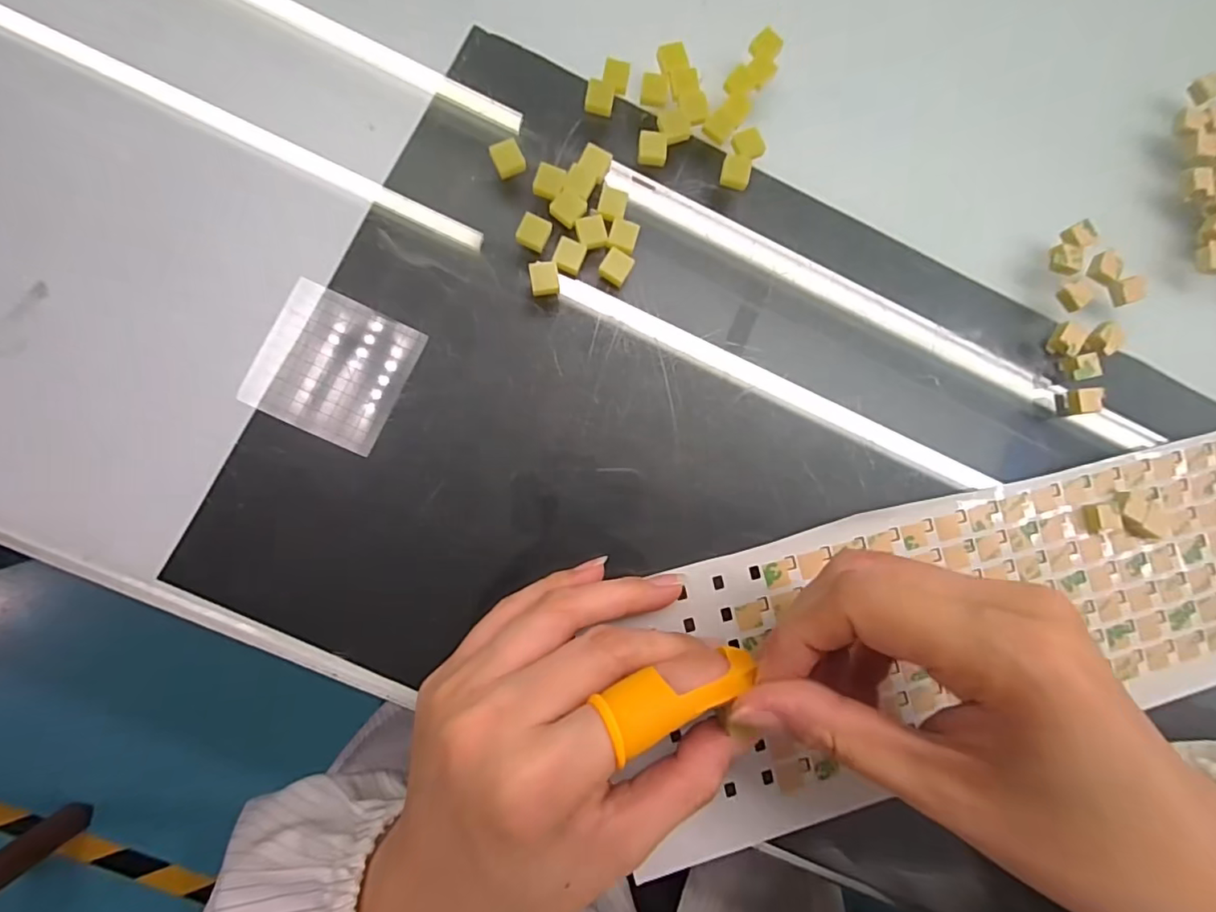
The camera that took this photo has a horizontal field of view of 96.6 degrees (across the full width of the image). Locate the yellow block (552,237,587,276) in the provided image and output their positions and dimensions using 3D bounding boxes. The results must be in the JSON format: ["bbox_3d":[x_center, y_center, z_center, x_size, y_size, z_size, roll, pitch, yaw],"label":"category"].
[{"bbox_3d":[-0.014,-0.075,0.203,0.010,0.004,0.012,21,83,-4],"label":"yellow block"}]

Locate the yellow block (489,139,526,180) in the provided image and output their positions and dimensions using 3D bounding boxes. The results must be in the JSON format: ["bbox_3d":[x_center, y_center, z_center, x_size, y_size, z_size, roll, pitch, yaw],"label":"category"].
[{"bbox_3d":[-0.037,-0.111,0.202,0.011,0.006,0.011,-23,88,-8],"label":"yellow block"}]

